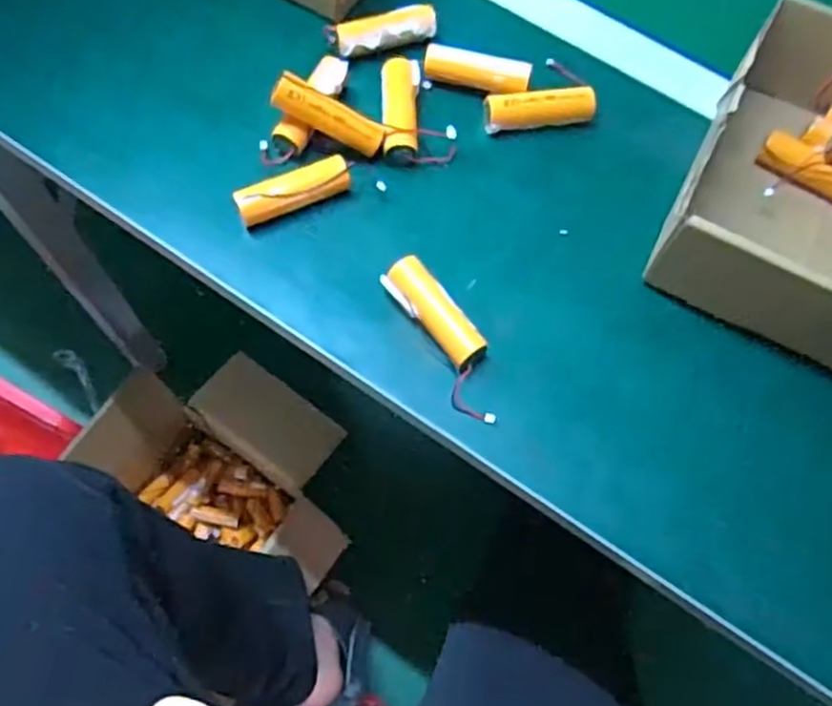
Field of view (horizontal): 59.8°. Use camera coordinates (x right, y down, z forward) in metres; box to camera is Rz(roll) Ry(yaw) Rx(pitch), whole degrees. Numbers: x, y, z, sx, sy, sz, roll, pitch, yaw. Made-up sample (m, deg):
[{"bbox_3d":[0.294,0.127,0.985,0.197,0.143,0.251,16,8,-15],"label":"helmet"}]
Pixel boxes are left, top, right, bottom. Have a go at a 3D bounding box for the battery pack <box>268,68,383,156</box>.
[{"bbox_3d":[-0.054,-0.146,0.449,0.073,0.014,0.019,24,68,-23],"label":"battery pack"}]

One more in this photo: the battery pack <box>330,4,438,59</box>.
[{"bbox_3d":[-0.022,-0.220,0.502,0.075,0.025,0.026,-18,70,-11],"label":"battery pack"}]

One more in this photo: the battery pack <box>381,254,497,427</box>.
[{"bbox_3d":[0.018,-0.007,0.417,0.030,0.026,0.104,-28,72,-14],"label":"battery pack"}]

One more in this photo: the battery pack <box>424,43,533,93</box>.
[{"bbox_3d":[0.041,-0.187,0.488,0.070,0.023,0.019,14,67,2],"label":"battery pack"}]

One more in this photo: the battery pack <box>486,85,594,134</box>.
[{"bbox_3d":[0.082,-0.161,0.482,0.073,0.021,0.022,-4,68,-5],"label":"battery pack"}]

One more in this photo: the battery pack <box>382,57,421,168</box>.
[{"bbox_3d":[-0.010,-0.158,0.475,0.024,0.019,0.072,3,67,-2],"label":"battery pack"}]

